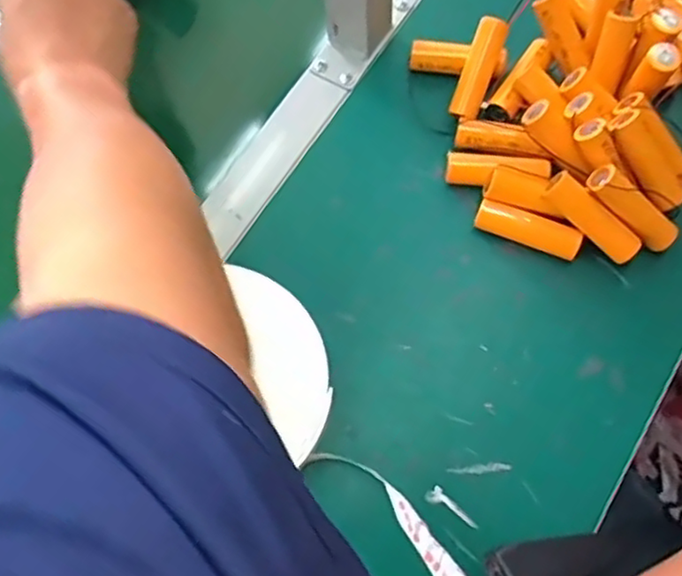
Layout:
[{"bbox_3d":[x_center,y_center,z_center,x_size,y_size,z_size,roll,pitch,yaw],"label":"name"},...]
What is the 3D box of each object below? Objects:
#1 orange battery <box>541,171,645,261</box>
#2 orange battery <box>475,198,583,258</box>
[{"bbox_3d":[0.166,-0.046,0.437,0.072,0.020,0.016,42,75,-4],"label":"orange battery"},{"bbox_3d":[0.129,-0.040,0.457,0.071,0.022,0.017,21,72,11],"label":"orange battery"}]

